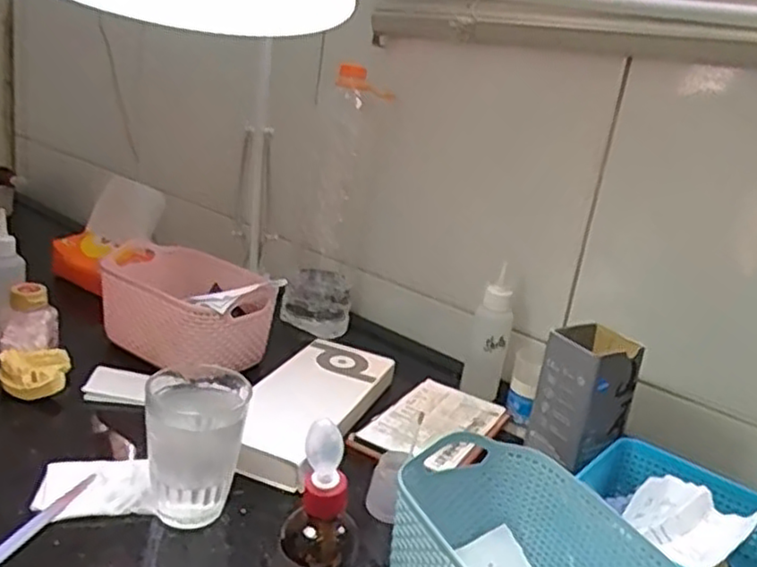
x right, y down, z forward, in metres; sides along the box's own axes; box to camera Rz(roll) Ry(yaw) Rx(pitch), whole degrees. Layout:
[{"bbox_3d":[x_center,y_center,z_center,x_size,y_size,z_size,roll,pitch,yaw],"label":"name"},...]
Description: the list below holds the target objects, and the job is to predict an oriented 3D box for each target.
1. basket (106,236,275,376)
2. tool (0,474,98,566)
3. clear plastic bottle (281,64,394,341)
[{"bbox_3d":[-0.205,0.020,0.696,0.110,0.071,0.204,-9,25,-41],"label":"basket"},{"bbox_3d":[-0.219,0.154,0.425,0.011,0.008,0.134,12,19,12],"label":"tool"},{"bbox_3d":[-0.054,-0.089,0.812,0.103,0.284,0.079,6,19,-7],"label":"clear plastic bottle"}]

